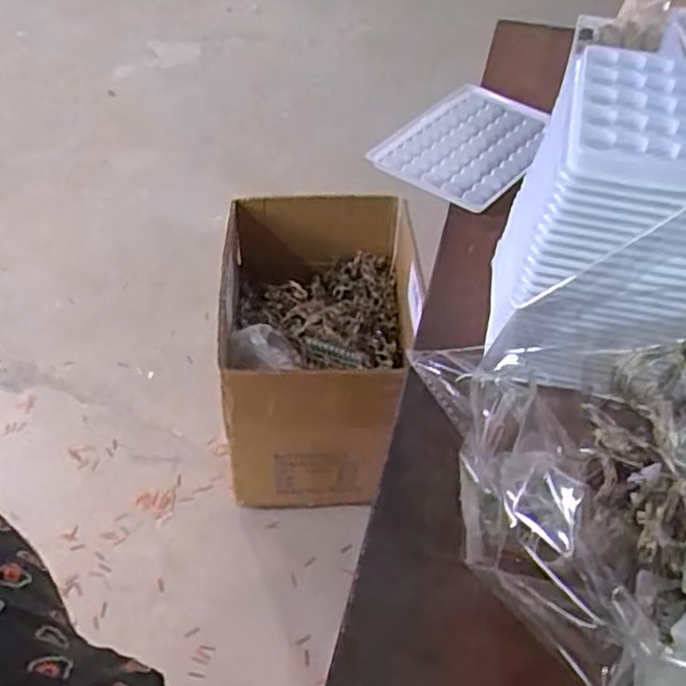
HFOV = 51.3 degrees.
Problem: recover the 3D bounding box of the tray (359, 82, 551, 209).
[{"bbox_3d":[0.090,-0.139,0.500,0.095,0.013,0.127,33,55,26],"label":"tray"}]

